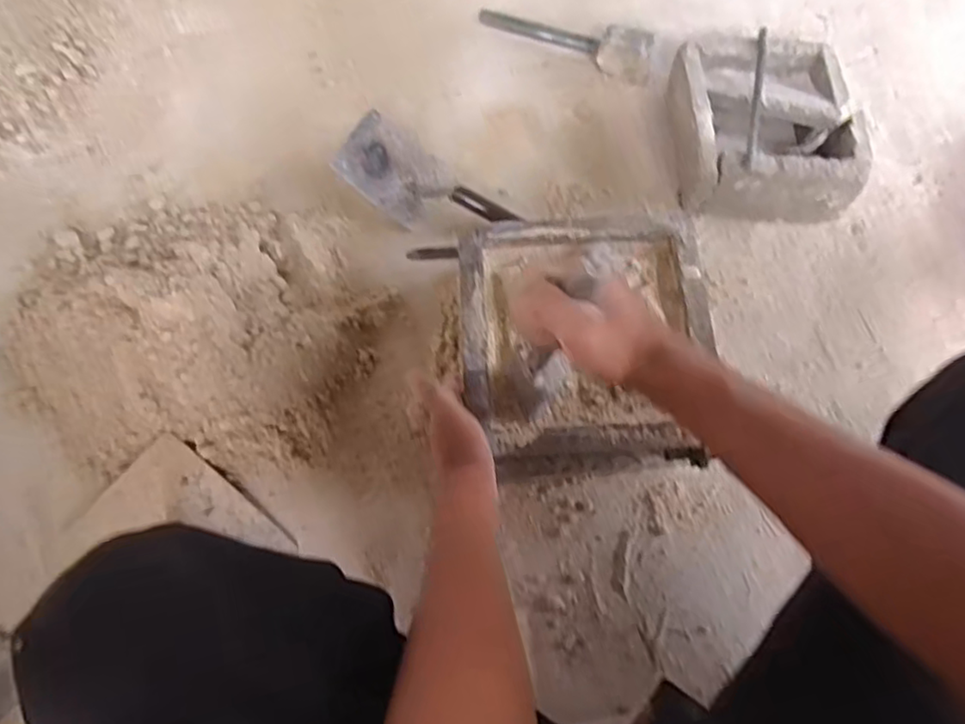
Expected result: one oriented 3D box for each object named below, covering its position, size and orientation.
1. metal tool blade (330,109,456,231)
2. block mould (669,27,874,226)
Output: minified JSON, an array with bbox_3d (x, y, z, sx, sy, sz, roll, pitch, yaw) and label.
[{"bbox_3d":[-0.111,-0.245,0.838,0.134,0.011,0.109,39,71,-12],"label":"metal tool blade"},{"bbox_3d":[0.347,-0.287,0.829,0.197,0.099,0.213,-3,70,1],"label":"block mould"}]

